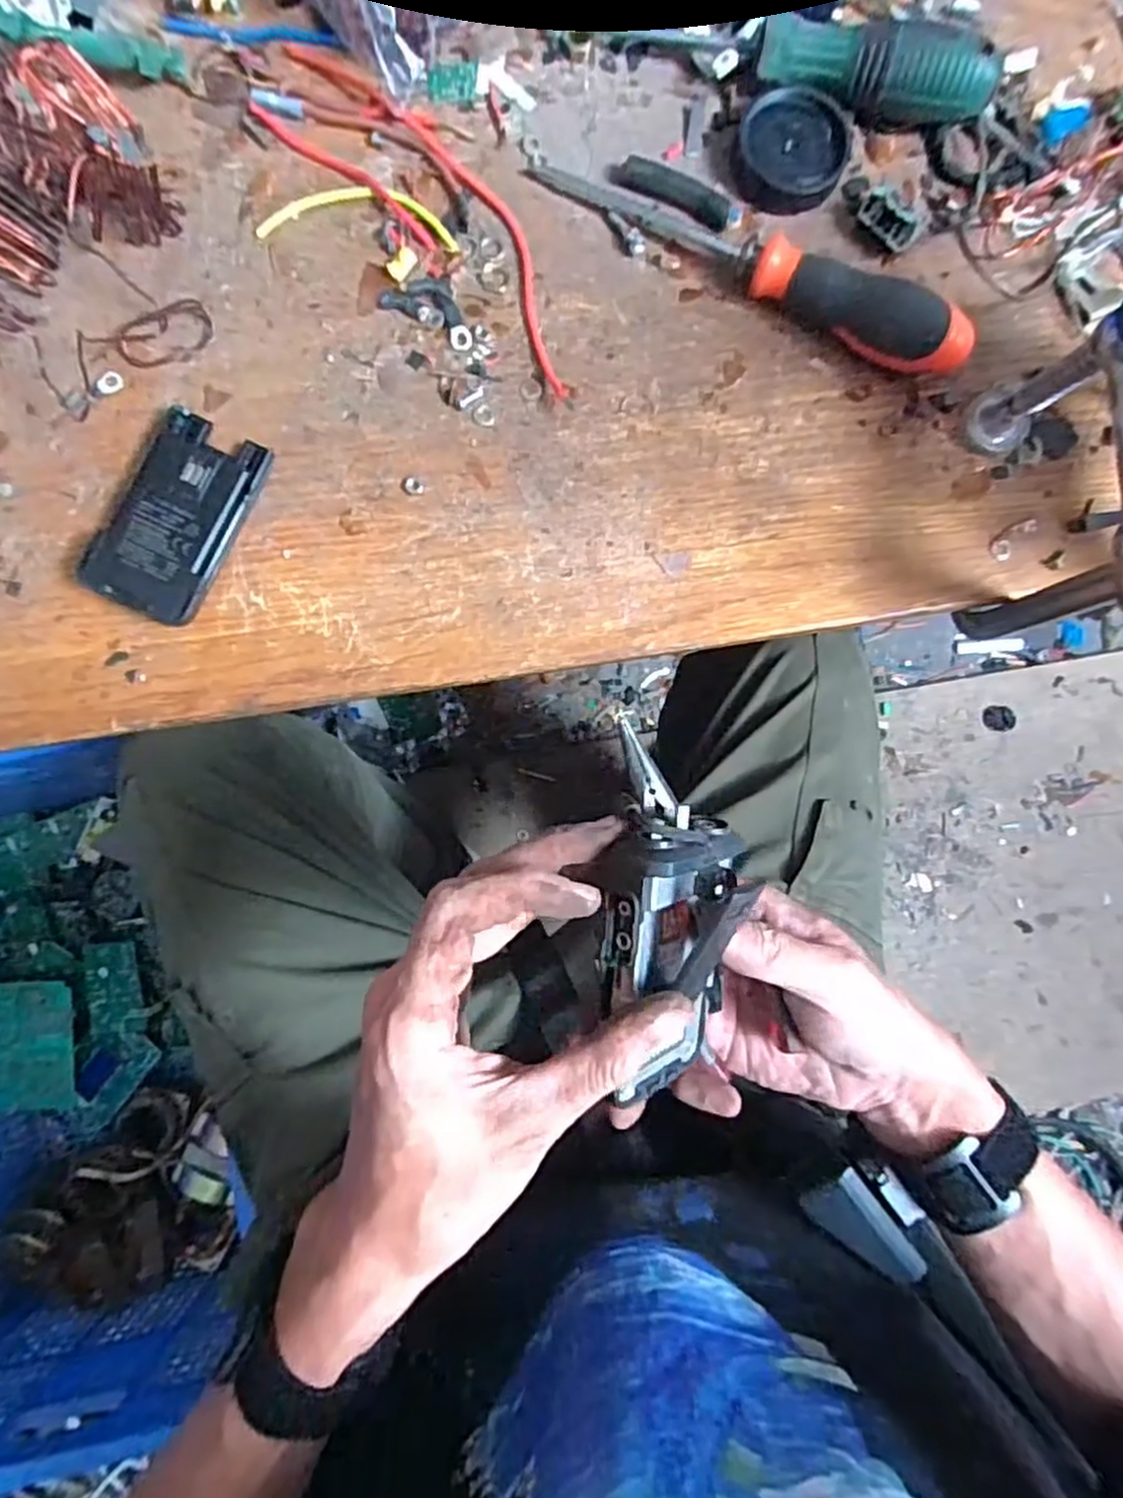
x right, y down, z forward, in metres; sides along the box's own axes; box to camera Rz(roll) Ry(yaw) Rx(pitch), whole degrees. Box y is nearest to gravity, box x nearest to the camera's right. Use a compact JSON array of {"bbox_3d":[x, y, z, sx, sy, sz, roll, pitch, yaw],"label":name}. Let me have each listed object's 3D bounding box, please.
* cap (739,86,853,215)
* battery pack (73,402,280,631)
[{"bbox_3d":[0.109,-0.281,0.340,0.051,0.013,0.049,0,87,-2],"label":"cap"},{"bbox_3d":[-0.170,-0.103,0.322,0.051,0.018,0.089,25,87,-1],"label":"battery pack"}]

